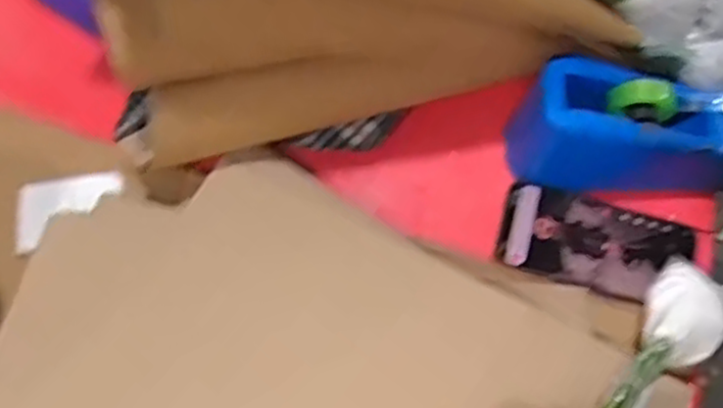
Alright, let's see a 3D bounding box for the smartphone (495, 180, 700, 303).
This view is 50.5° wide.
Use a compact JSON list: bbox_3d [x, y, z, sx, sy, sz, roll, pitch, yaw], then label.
[{"bbox_3d":[0.197,0.032,0.643,0.158,0.013,0.084,16,68,5],"label":"smartphone"}]

